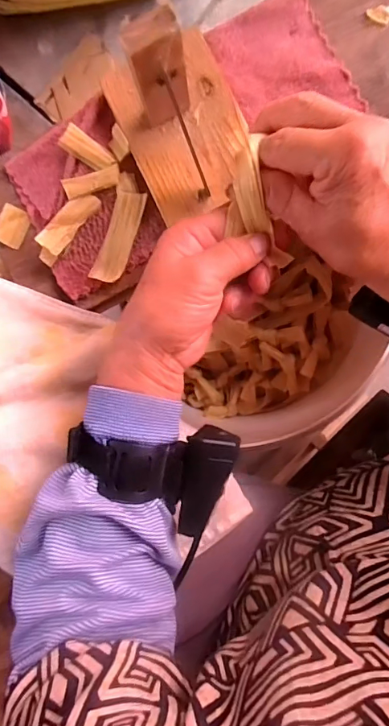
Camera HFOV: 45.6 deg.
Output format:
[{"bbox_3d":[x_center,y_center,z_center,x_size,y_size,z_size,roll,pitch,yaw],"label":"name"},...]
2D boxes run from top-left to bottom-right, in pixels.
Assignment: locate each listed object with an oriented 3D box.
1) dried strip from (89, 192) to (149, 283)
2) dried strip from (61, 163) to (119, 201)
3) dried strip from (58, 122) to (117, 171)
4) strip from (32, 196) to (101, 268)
[{"bbox_3d":[-0.062,-0.103,0.380,0.025,0.005,0.075,18,92,6],"label":"dried strip"},{"bbox_3d":[-0.085,-0.150,0.383,0.047,0.006,0.018,-15,89,6],"label":"dried strip"},{"bbox_3d":[-0.089,-0.176,0.382,0.047,0.006,0.019,36,93,5],"label":"dried strip"},{"bbox_3d":[-0.108,-0.114,0.385,0.022,0.016,0.068,40,94,4],"label":"strip"}]

